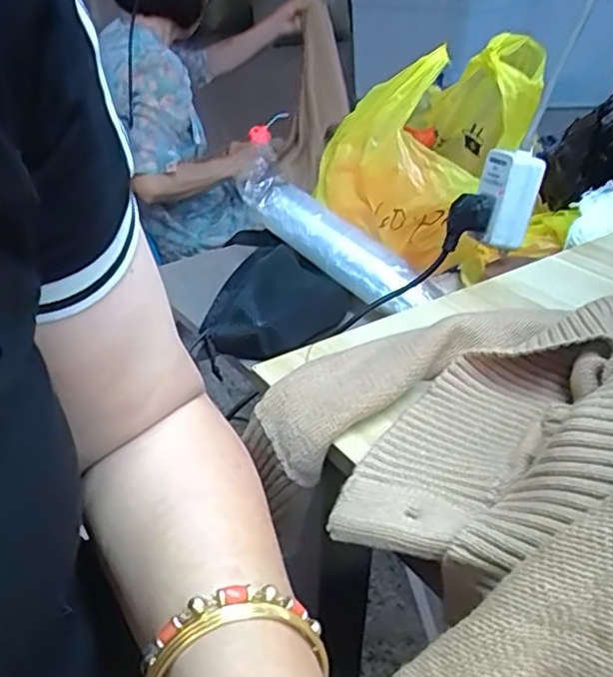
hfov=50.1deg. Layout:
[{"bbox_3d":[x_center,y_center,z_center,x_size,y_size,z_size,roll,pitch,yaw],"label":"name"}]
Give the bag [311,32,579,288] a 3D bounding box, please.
[{"bbox_3d":[0.152,-0.232,0.819,0.221,0.247,0.311,-5,33,-9],"label":"bag"}]

